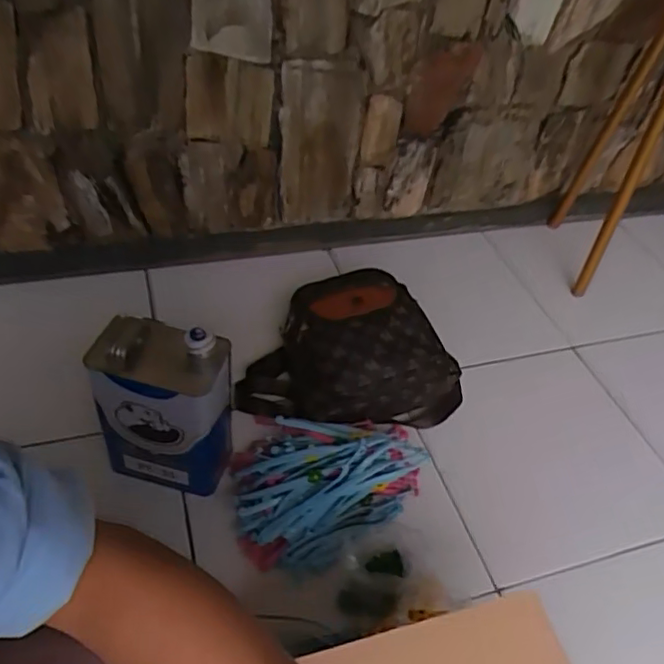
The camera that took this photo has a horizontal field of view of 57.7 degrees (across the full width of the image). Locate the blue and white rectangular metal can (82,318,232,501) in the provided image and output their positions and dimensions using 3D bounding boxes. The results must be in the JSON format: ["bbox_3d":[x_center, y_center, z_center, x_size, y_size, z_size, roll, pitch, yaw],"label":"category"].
[{"bbox_3d":[-0.231,0.105,0.852,0.170,0.243,0.113,13,44,5],"label":"blue and white rectangular metal can"}]

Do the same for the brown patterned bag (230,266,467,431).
[{"bbox_3d":[0.023,0.030,1.037,0.375,0.164,0.265,-8,47,-16],"label":"brown patterned bag"}]

